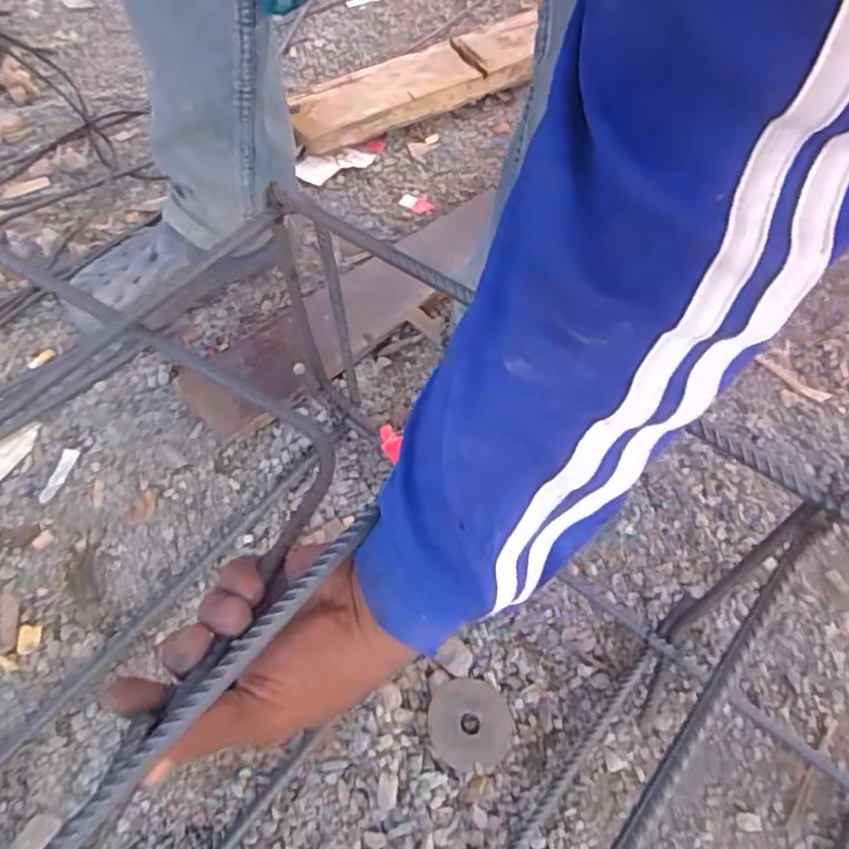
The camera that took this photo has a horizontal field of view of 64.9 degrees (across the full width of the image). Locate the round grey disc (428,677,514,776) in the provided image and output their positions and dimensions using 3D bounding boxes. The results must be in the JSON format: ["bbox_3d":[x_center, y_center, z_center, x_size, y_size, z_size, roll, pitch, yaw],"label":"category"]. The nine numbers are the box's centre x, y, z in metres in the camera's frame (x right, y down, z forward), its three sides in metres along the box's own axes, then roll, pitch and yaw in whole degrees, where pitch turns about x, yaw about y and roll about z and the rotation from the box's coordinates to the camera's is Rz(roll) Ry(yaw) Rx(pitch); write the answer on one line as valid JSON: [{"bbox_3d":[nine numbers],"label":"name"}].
[{"bbox_3d":[0.036,0.228,0.507,0.065,0.005,0.066,11,51,-14],"label":"round grey disc"}]

